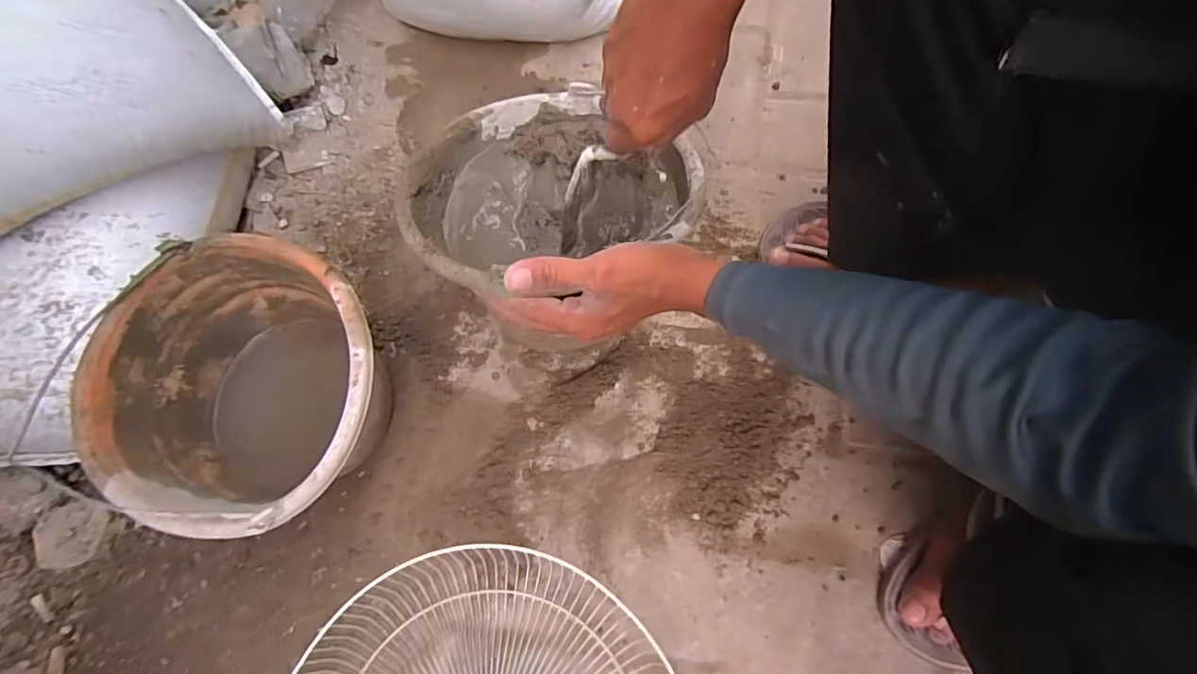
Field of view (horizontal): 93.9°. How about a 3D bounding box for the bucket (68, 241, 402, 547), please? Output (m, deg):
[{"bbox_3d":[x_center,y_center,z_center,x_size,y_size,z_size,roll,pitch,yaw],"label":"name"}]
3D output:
[{"bbox_3d":[-0.295,0.048,0.515,0.236,0.159,0.232,-2,69,4],"label":"bucket"}]

